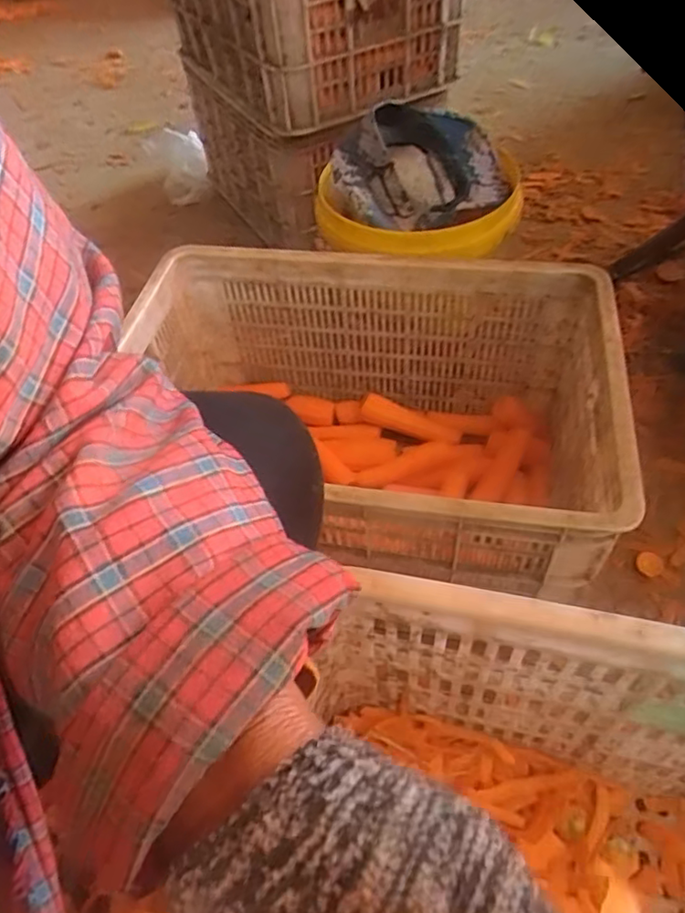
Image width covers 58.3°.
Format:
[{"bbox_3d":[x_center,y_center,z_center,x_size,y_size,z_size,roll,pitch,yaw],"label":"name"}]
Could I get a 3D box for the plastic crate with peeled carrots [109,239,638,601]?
[{"bbox_3d":[0.026,-0.022,0.684,0.482,0.241,0.327,5,52,9],"label":"plastic crate with peeled carrots"}]

